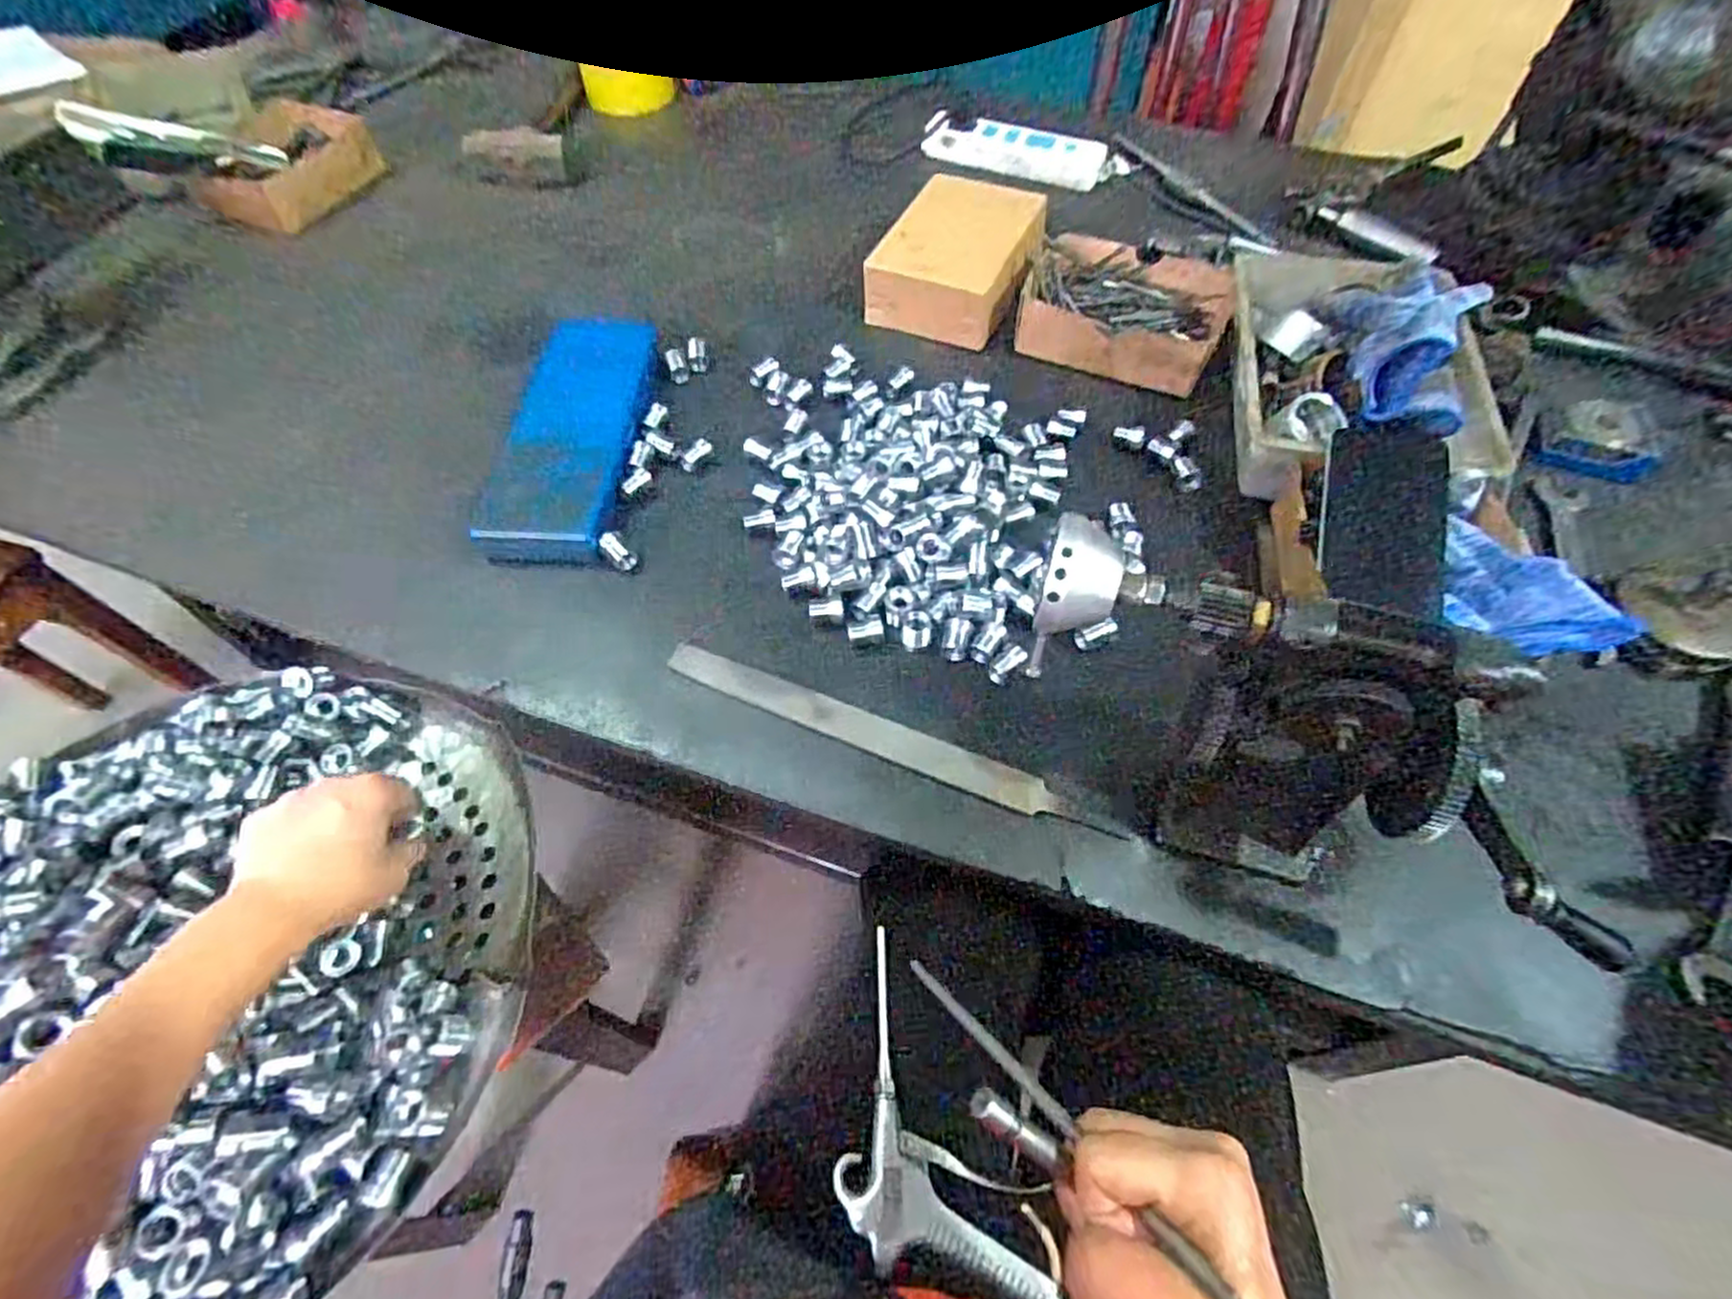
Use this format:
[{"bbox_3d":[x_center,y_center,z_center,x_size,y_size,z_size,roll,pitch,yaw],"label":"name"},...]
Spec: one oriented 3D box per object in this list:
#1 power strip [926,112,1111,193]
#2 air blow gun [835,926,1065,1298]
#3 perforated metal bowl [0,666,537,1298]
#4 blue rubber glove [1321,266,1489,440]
[{"bbox_3d":[0.165,-0.564,0.851,0.202,0.032,0.054,21,59,11],"label":"power strip"},{"bbox_3d":[0.026,0.266,0.411,0.095,0.021,0.188,-30,63,-19],"label":"air blow gun"},{"bbox_3d":[-0.361,0.154,0.413,0.350,0.095,0.335,1,57,-1],"label":"perforated metal bowl"},{"bbox_3d":[0.403,-0.236,0.573,0.108,0.060,0.177,25,60,14],"label":"blue rubber glove"}]

